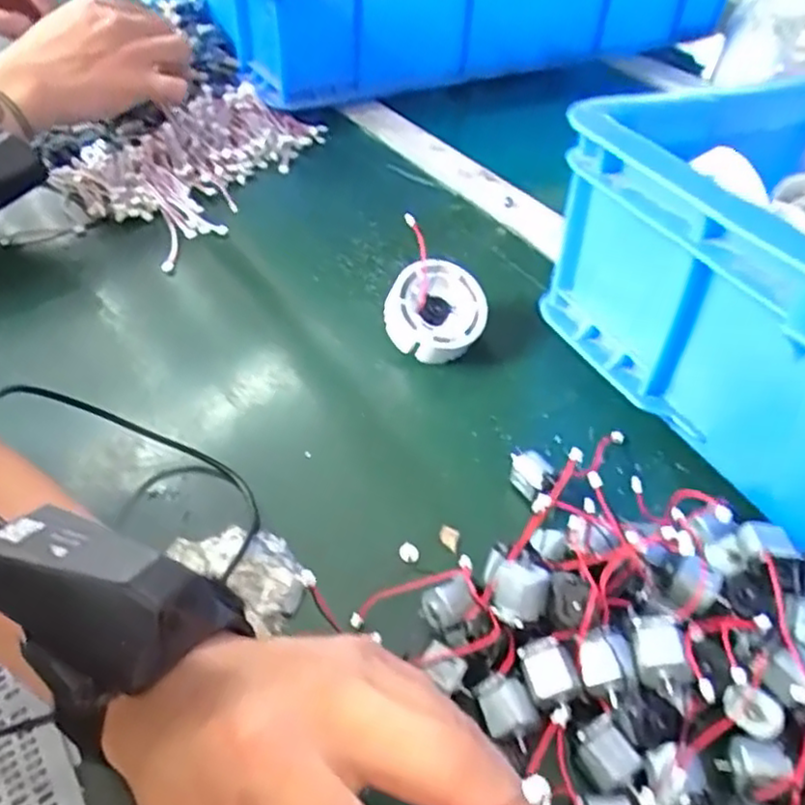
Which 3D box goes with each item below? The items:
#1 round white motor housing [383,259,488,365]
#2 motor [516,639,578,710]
[{"bbox_3d":[0.018,-0.052,0.401,0.053,0.026,0.051,4,73,-13],"label":"round white motor housing"},{"bbox_3d":[0.055,0.102,0.266,0.016,0.011,0.022,-16,47,-20],"label":"motor"}]

